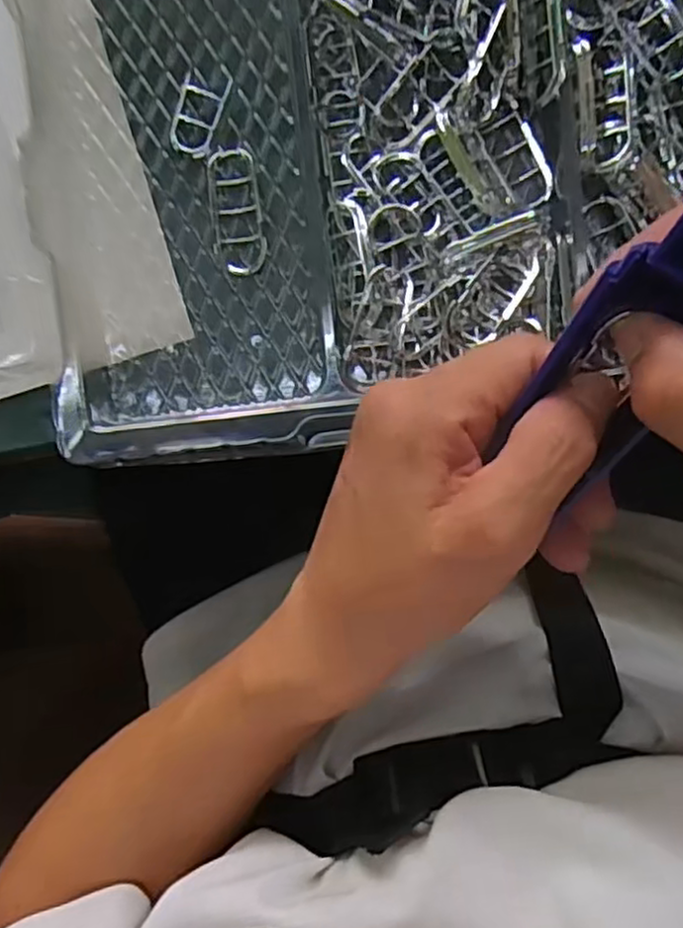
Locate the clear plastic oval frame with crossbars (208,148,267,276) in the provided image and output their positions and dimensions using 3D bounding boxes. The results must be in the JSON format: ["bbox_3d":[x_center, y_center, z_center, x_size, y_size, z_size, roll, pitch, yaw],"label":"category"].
[{"bbox_3d":[-0.046,-0.110,0.305,0.022,0.005,0.055,-6,94,4],"label":"clear plastic oval frame with crossbars"}]

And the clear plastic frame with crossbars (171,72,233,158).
[{"bbox_3d":[-0.062,-0.152,0.306,0.020,0.004,0.036,14,95,2],"label":"clear plastic frame with crossbars"}]

